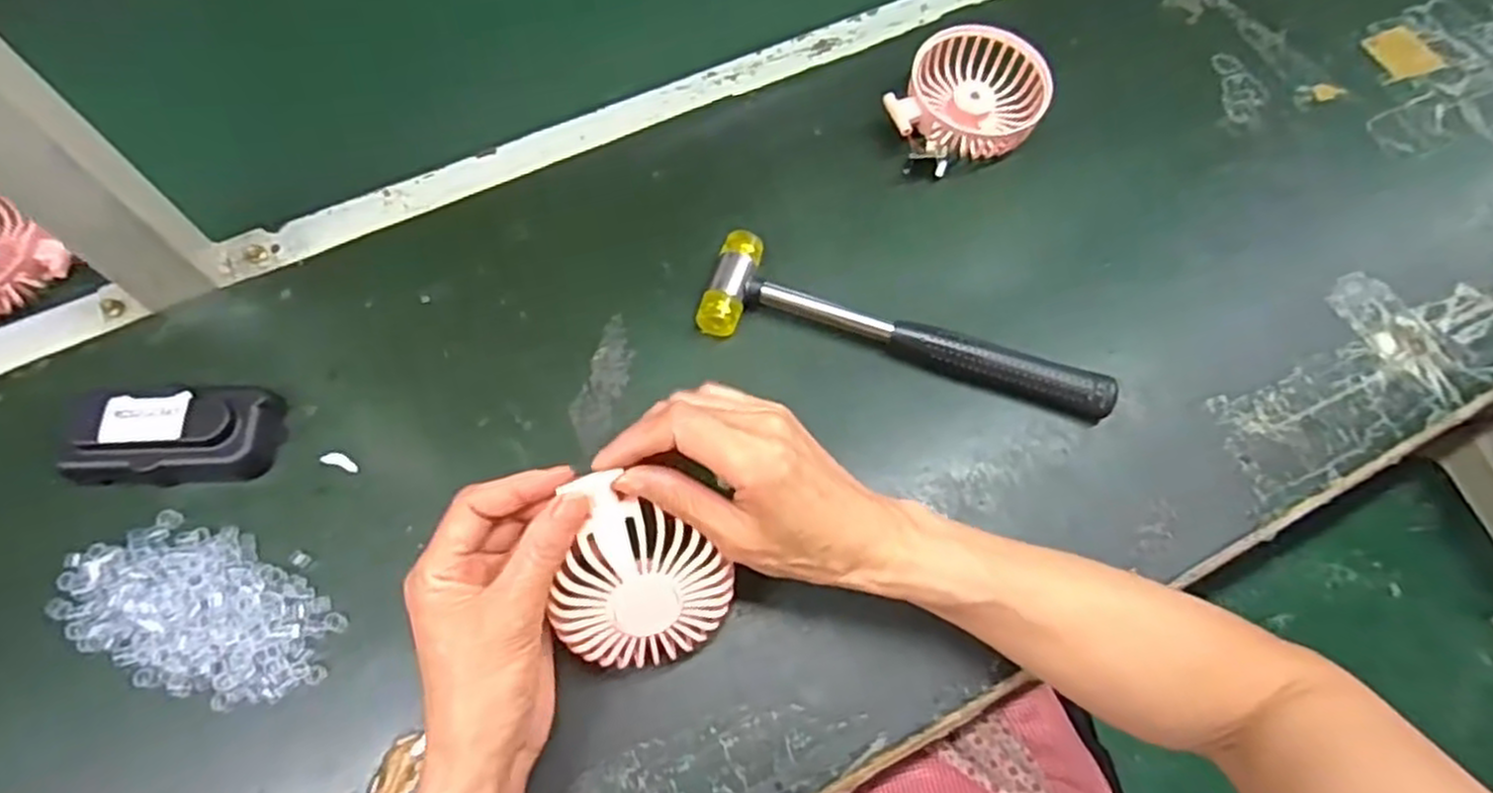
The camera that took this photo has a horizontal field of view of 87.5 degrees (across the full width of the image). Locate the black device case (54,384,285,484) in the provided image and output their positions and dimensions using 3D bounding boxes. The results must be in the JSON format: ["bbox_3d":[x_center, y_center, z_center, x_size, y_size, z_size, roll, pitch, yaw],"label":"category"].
[{"bbox_3d":[-0.305,0.022,0.417,0.096,0.032,0.049,-2,67,-2],"label":"black device case"}]

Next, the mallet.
[{"bbox_3d":[0.094,-0.035,0.458,0.238,0.033,0.060,16,68,6],"label":"mallet"}]

